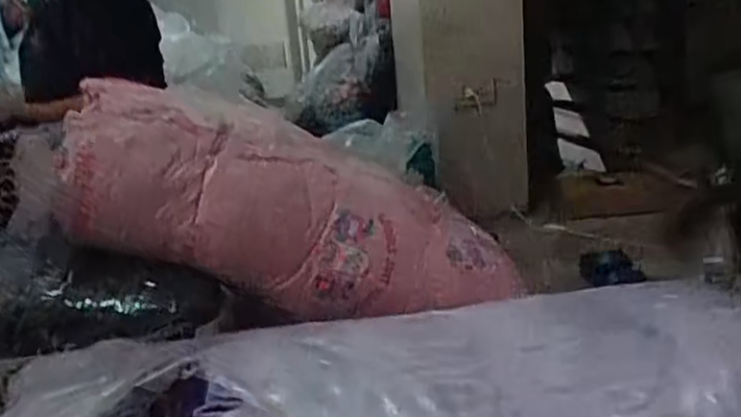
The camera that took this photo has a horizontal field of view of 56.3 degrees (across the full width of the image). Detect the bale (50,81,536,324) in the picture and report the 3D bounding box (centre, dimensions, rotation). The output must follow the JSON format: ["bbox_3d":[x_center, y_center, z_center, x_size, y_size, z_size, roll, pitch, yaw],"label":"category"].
[{"bbox_3d":[-0.112,0.007,1.117,0.708,0.244,0.216,18,12,-11],"label":"bale"}]

